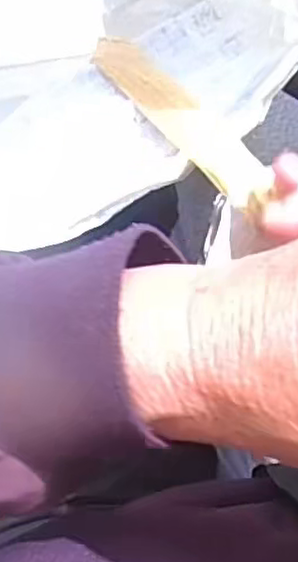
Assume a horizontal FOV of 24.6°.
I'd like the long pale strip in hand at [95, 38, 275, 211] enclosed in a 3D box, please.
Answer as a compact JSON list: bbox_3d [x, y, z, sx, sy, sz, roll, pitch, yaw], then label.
[{"bbox_3d":[0.013,-0.092,0.364,0.025,0.009,0.142,-36,62,-6],"label":"long pale strip in hand"}]

